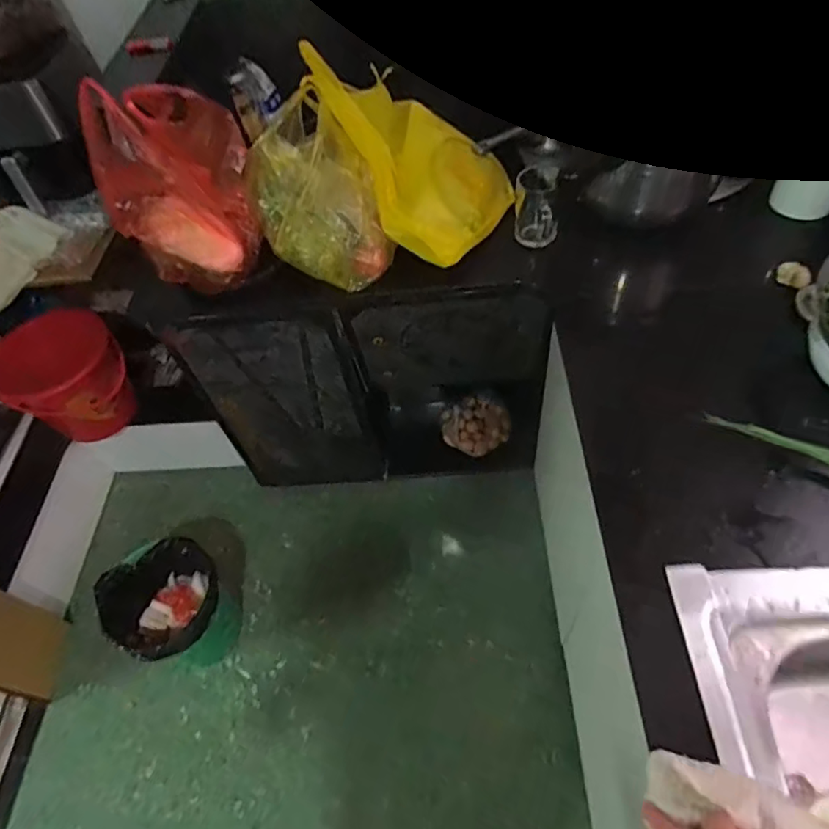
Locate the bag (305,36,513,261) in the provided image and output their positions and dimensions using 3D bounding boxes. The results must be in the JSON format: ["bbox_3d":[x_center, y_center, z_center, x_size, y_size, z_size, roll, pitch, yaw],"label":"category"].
[{"bbox_3d":[-0.017,-0.455,0.982,0.328,0.237,0.239,24,62,18],"label":"bag"}]

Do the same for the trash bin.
[{"bbox_3d":[-0.566,0.454,1.348,0.225,0.282,0.241,-39,63,-19],"label":"trash bin"}]

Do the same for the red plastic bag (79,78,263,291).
[{"bbox_3d":[-0.375,-0.385,0.929,0.163,0.320,0.248,9,58,9],"label":"red plastic bag"}]

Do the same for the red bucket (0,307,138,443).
[{"bbox_3d":[-0.887,-0.092,1.478,0.275,0.236,0.283,-2,57,3],"label":"red bucket"}]

